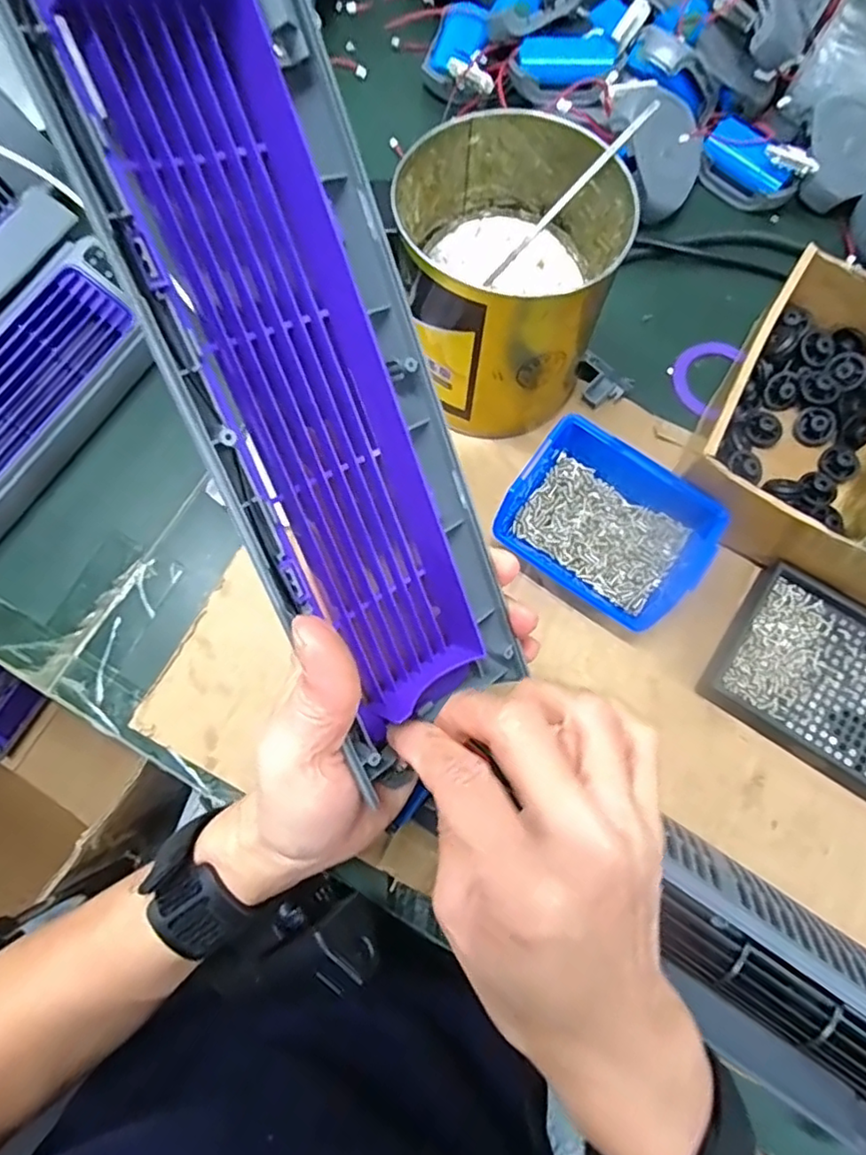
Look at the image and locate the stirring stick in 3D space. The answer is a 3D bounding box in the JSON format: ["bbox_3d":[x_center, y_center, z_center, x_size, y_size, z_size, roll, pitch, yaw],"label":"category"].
[{"bbox_3d":[0.070,-0.200,0.331,0.114,0.006,0.006,-38,78,30],"label":"stirring stick"}]

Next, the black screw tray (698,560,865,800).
[{"bbox_3d":[0.234,0.063,0.353,0.137,0.023,0.095,34,77,8],"label":"black screw tray"}]

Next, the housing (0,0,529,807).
[{"bbox_3d":[-0.038,-0.063,0.196,0.074,0.046,0.282,-24,112,-5],"label":"housing"}]

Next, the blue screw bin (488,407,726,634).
[{"bbox_3d":[0.102,-0.031,0.364,0.112,0.044,0.086,36,76,9],"label":"blue screw bin"}]

